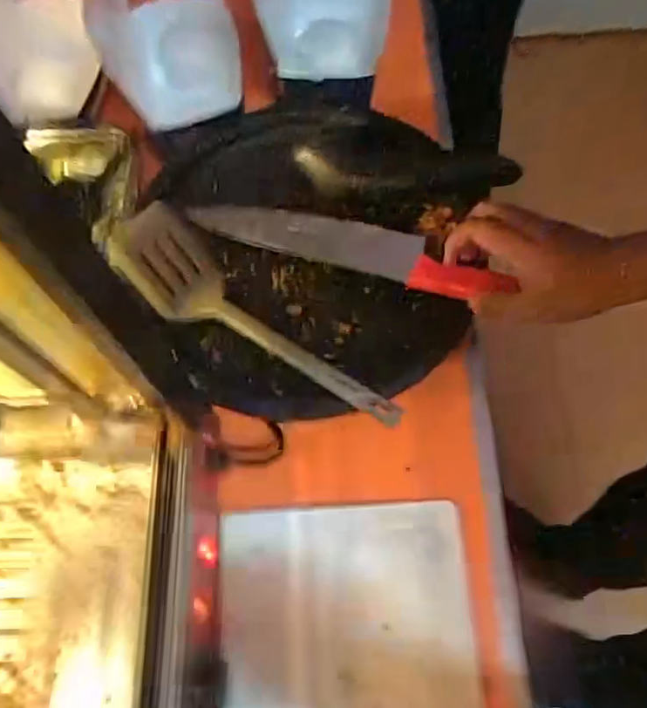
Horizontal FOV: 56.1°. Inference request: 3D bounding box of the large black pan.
[{"bbox_3d":[-0.016,-0.100,0.594,0.315,0.055,0.329,0,69,1],"label":"large black pan"}]

